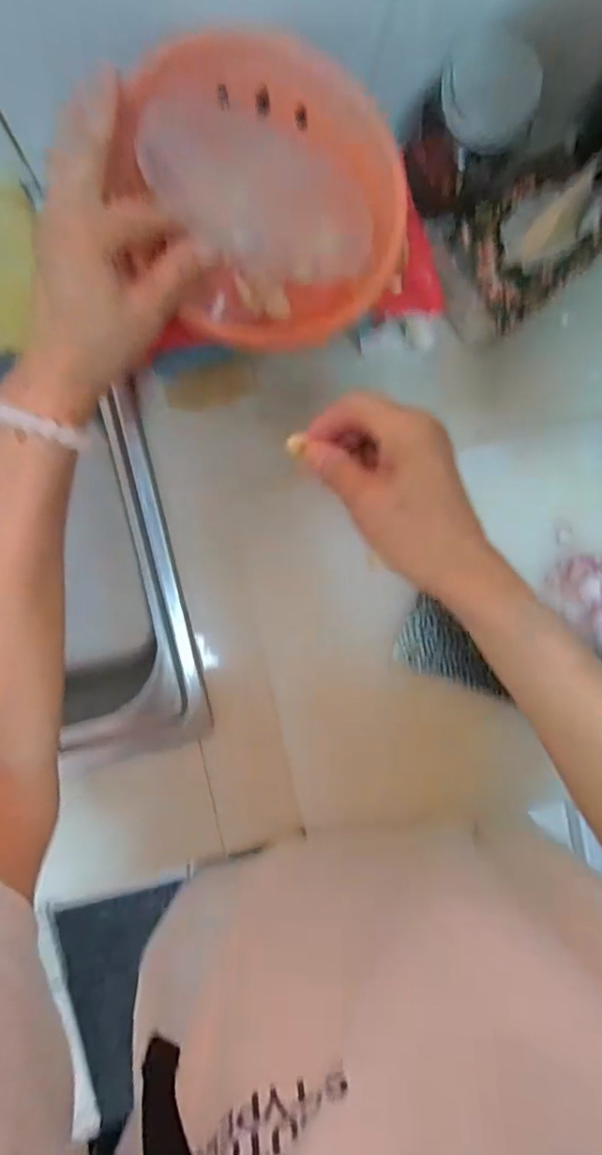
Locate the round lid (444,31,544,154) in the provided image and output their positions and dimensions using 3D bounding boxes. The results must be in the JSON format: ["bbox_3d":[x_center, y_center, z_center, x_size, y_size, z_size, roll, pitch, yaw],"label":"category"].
[{"bbox_3d":[0.132,-0.341,0.400,0.066,0.012,0.063,12,125,18],"label":"round lid"}]

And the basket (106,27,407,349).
[{"bbox_3d":[-0.021,-0.248,0.372,0.156,0.061,0.163,-7,94,-6],"label":"basket"}]

